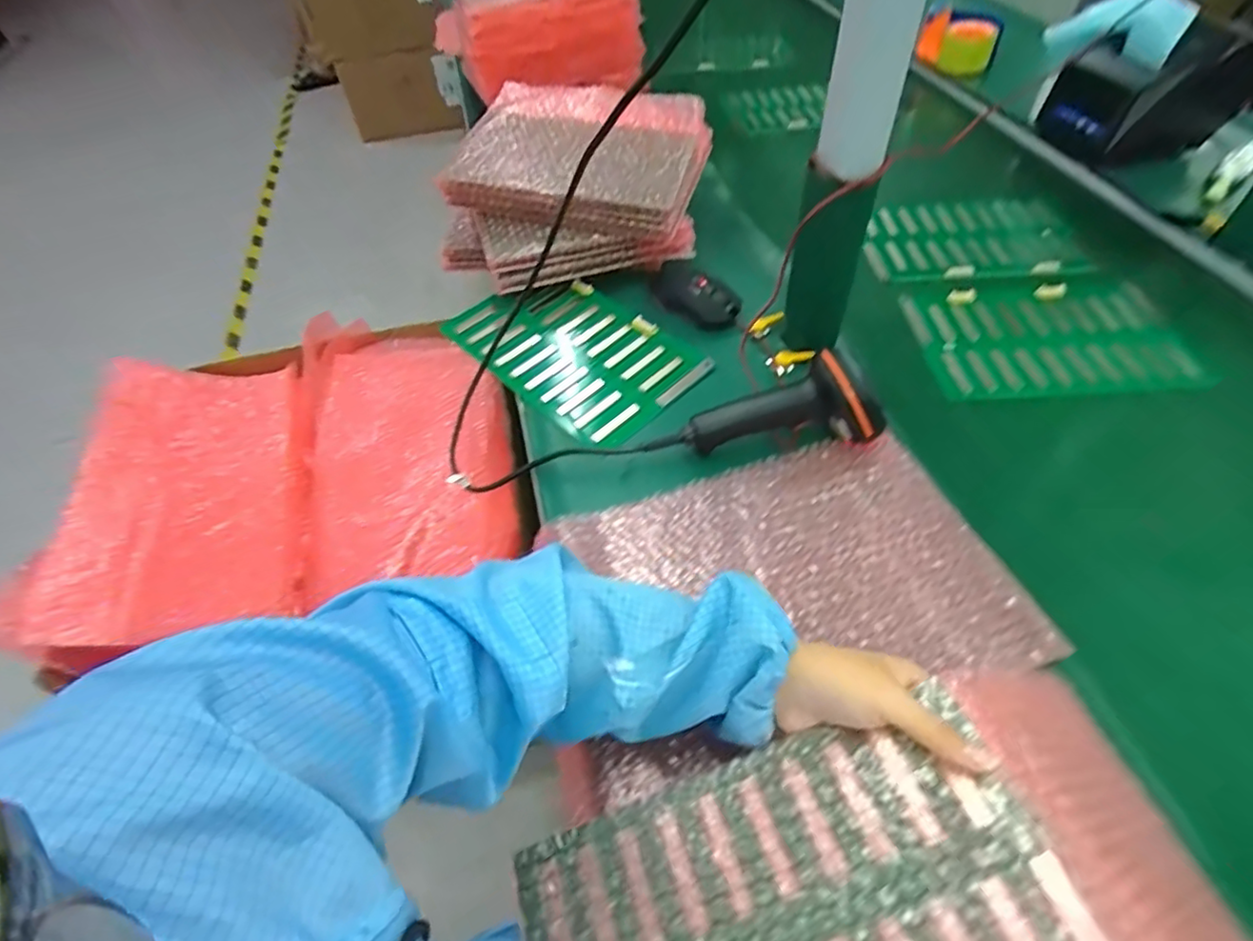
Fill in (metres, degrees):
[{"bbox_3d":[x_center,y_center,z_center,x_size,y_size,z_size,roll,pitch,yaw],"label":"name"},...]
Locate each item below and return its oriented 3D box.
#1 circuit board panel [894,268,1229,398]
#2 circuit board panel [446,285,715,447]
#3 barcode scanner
[{"bbox_3d":[0.470,-0.156,0.692,0.290,0.017,0.184,-4,51,-1],"label":"circuit board panel"},{"bbox_3d":[-0.060,-0.137,0.684,0.260,0.009,0.164,36,60,27],"label":"circuit board panel"},{"bbox_3d":[0.146,-0.060,0.569,0.183,0.077,0.056,-3,51,-1],"label":"barcode scanner"}]

